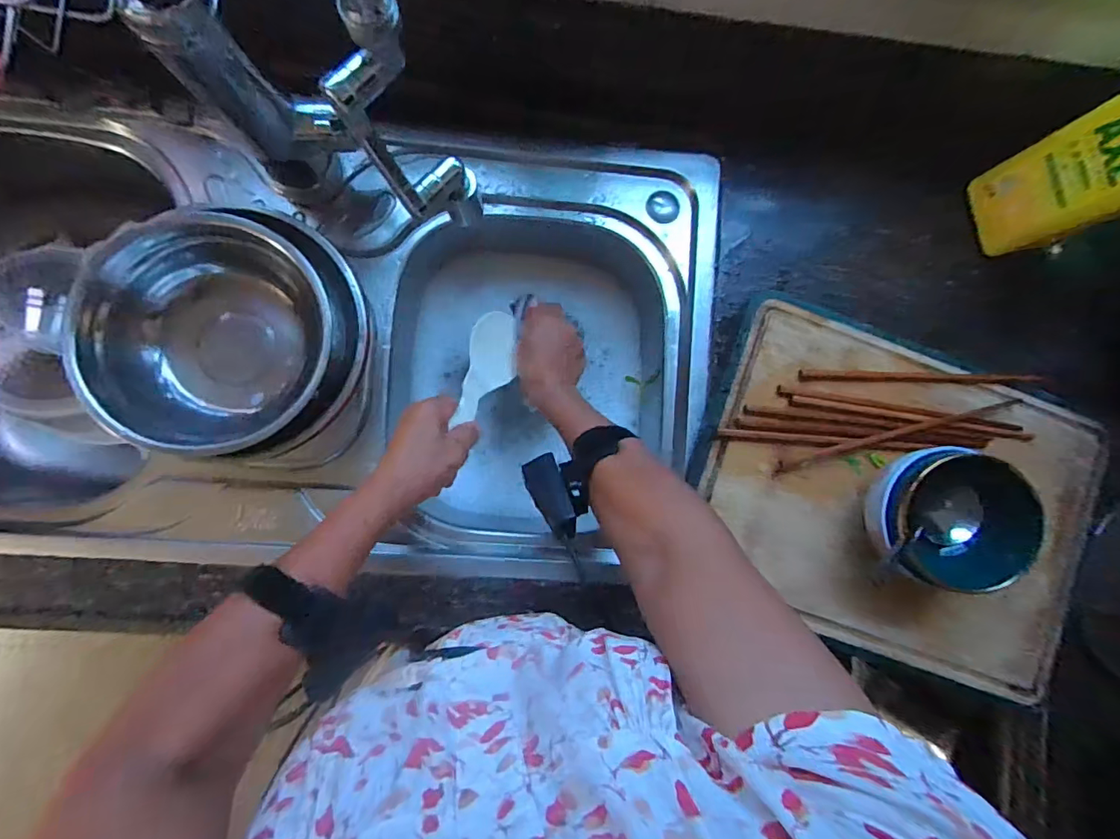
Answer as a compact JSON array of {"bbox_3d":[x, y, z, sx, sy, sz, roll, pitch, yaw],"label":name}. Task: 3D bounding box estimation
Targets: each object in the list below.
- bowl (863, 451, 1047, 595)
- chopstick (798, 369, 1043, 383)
[{"bbox_3d":[0.323,0.082,0.422,0.120,0.070,0.110,0,88,-5],"label":"bowl"},{"bbox_3d":[0.340,-0.040,0.467,0.226,0.008,0.010,1,88,-5],"label":"chopstick"}]

